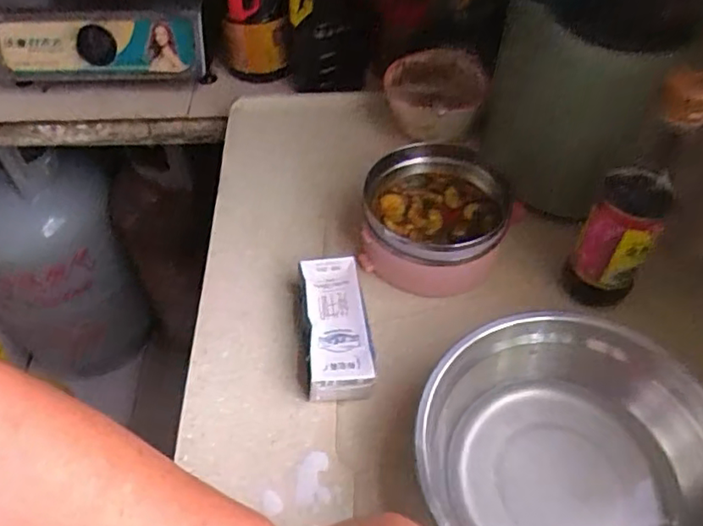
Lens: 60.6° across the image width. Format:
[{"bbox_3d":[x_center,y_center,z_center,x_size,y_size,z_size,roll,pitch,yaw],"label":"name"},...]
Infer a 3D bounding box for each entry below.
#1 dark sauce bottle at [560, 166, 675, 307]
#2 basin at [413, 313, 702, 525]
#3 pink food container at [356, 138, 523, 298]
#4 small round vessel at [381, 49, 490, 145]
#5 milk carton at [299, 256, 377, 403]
[{"bbox_3d":[0.230,-0.014,0.530,0.058,0.146,0.051,25,55,20],"label":"dark sauce bottle"},{"bbox_3d":[0.165,0.151,0.445,0.196,0.076,0.221,-32,57,-23],"label":"basin"},{"bbox_3d":[0.084,-0.045,0.605,0.140,0.072,0.142,0,50,0],"label":"pink food container"},{"bbox_3d":[0.096,-0.192,0.690,0.109,0.059,0.106,0,50,0],"label":"small round vessel"},{"bbox_3d":[-0.014,0.058,0.541,0.060,0.037,0.131,-5,50,-3],"label":"milk carton"}]

